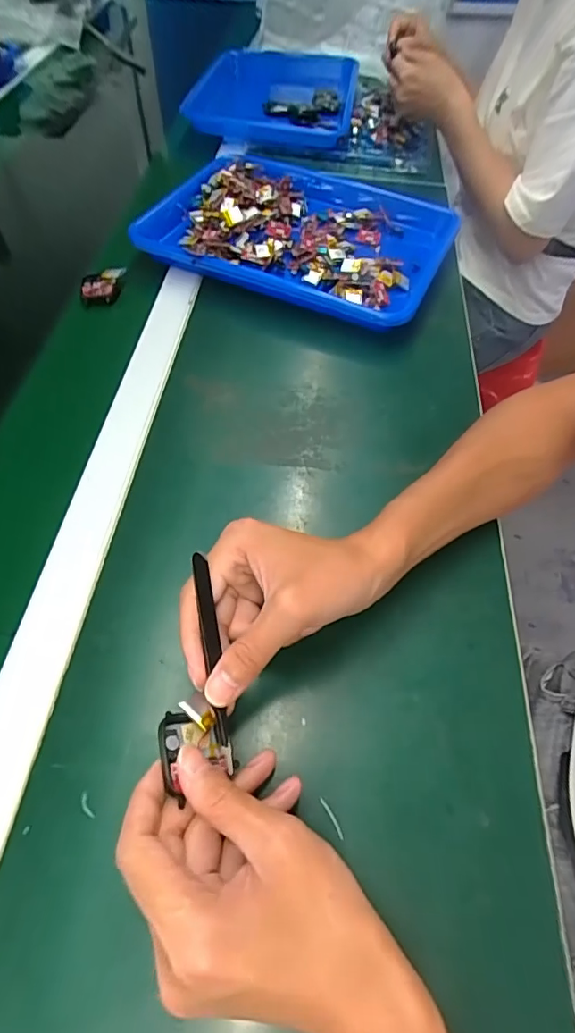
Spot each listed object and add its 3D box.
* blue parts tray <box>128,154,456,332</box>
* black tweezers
[{"bbox_3d":[0.018,-0.337,0.591,0.330,0.037,0.267,22,58,11],"label":"blue parts tray"},{"bbox_3d":[-0.044,0.073,0.282,0.007,0.007,0.107,-8,84,-8],"label":"black tweezers"}]

